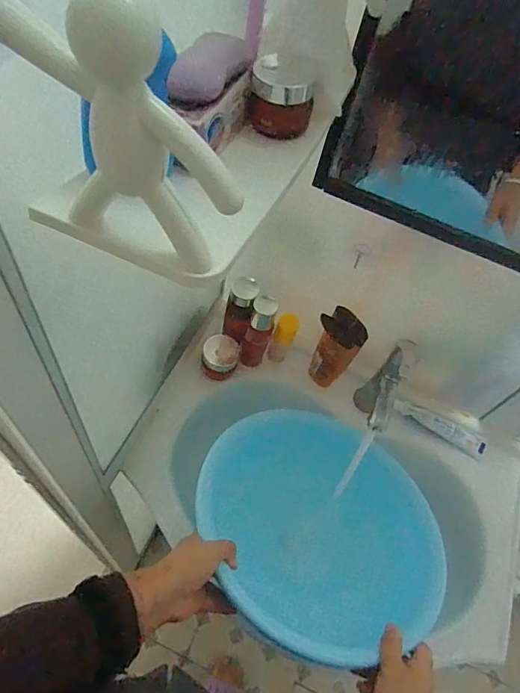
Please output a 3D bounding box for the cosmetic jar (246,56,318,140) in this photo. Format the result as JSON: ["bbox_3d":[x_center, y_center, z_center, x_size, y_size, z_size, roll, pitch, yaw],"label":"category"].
[{"bbox_3d":[0.017,-0.193,0.358,0.047,0.047,0.046,9,60,1],"label":"cosmetic jar"}]

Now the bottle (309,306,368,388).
[{"bbox_3d":[0.112,0.013,0.765,0.047,0.191,0.066,-16,62,-19],"label":"bottle"}]

